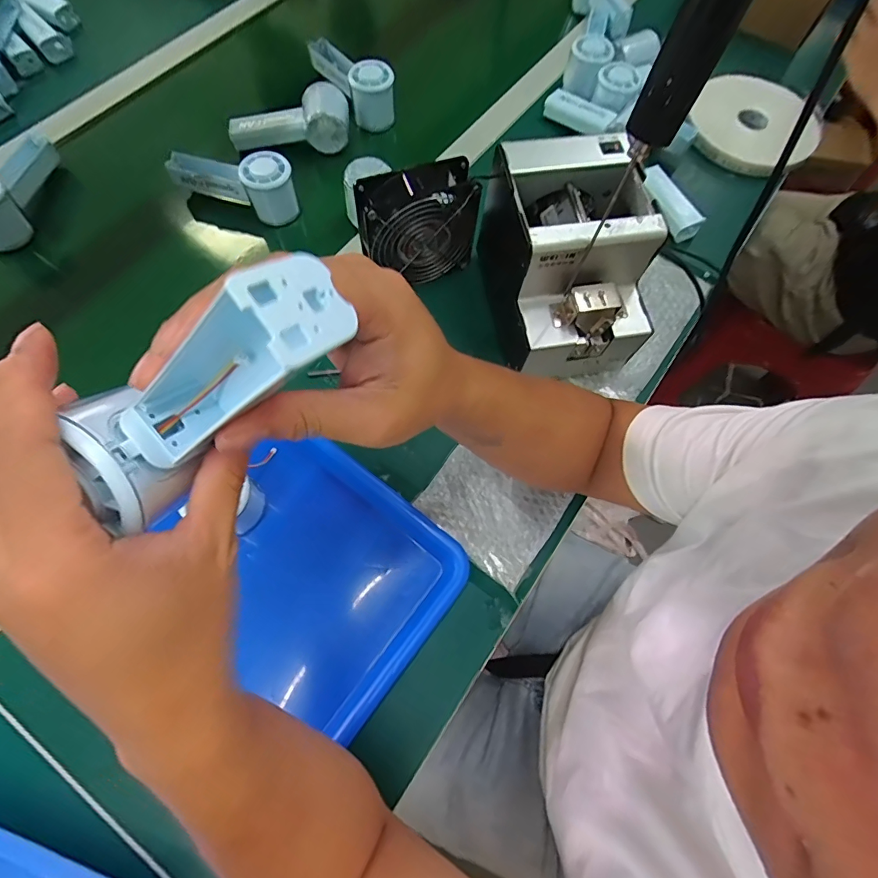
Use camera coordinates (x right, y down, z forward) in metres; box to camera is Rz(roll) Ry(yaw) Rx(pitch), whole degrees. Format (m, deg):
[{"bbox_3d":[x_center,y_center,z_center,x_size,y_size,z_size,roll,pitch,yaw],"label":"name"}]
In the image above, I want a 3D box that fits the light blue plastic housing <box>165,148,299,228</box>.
[{"bbox_3d":[-0.242,-0.310,0.542,0.157,0.065,0.049,17,69,4],"label":"light blue plastic housing"}]

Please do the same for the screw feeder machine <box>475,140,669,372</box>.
[{"bbox_3d":[0.124,-0.173,0.454,0.123,0.144,0.177,-8,69,-6],"label":"screw feeder machine"}]

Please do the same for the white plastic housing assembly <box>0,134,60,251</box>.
[{"bbox_3d":[-0.500,-0.293,0.537,0.047,0.076,0.152,2,68,-2],"label":"white plastic housing assembly"}]

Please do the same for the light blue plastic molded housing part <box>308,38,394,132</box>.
[{"bbox_3d":[-0.117,-0.495,0.627,0.052,0.058,0.162,-32,73,-14],"label":"light blue plastic molded housing part"}]

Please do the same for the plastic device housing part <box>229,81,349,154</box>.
[{"bbox_3d":[-0.199,-0.417,0.603,0.161,0.054,0.063,-3,69,-4],"label":"plastic device housing part"}]

